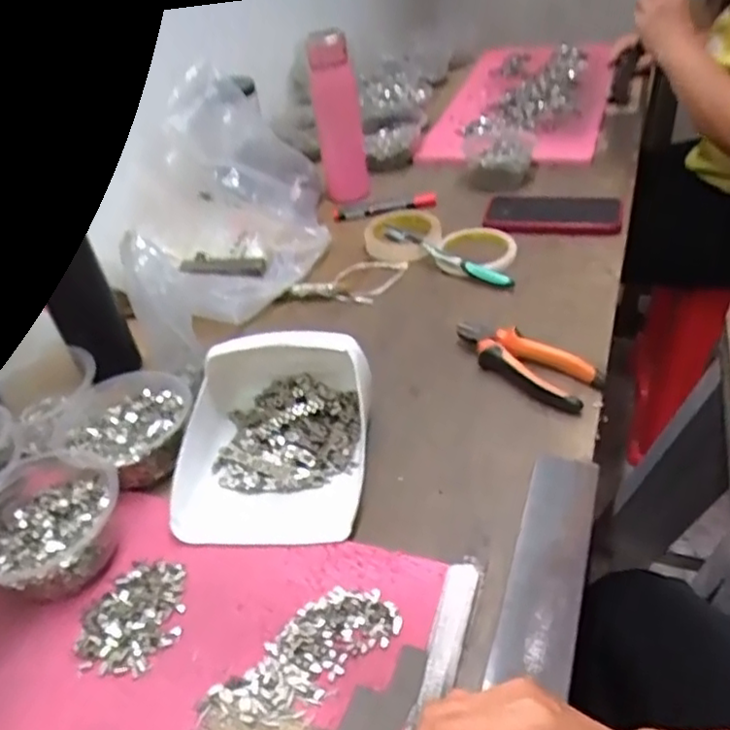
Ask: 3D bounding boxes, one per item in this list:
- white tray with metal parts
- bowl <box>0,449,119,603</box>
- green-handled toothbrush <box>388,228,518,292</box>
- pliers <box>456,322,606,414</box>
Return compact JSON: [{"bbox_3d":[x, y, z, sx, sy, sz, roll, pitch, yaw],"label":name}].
[{"bbox_3d":[-0.078,0.047,0.546,0.154,0.079,0.182,-4,39,7],"label":"white tray with metal parts"},{"bbox_3d":[-0.245,0.123,0.498,0.112,0.054,0.112,-7,38,5],"label":"bowl"},{"bbox_3d":[0.097,-0.129,0.779,0.182,0.026,0.010,22,49,35],"label":"green-handled toothbrush"},{"bbox_3d":[0.146,-0.003,0.622,0.056,0.026,0.149,-37,45,-29],"label":"pliers"}]

